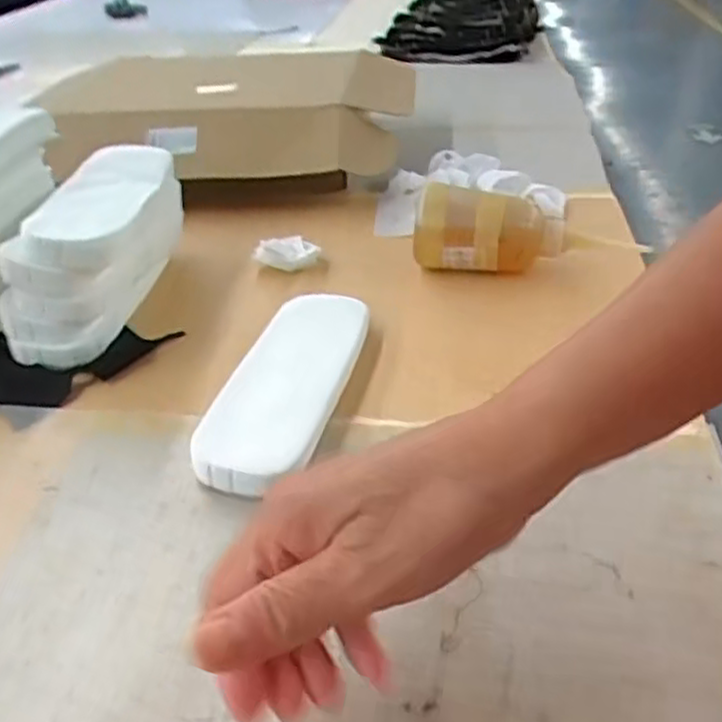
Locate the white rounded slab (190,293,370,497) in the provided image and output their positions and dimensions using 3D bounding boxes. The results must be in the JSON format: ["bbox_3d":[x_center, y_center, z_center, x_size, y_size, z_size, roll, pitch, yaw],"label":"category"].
[{"bbox_3d":[-0.042,0.013,0.469,0.063,0.033,0.175,8,35,16],"label":"white rounded slab"}]

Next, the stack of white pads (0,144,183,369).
[{"bbox_3d":[-0.195,-0.084,0.575,0.092,0.100,0.182,-1,34,3],"label":"stack of white pads"}]

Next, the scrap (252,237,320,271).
[{"bbox_3d":[-0.062,-0.091,0.633,0.051,0.021,0.029,-4,34,-2],"label":"scrap"}]

